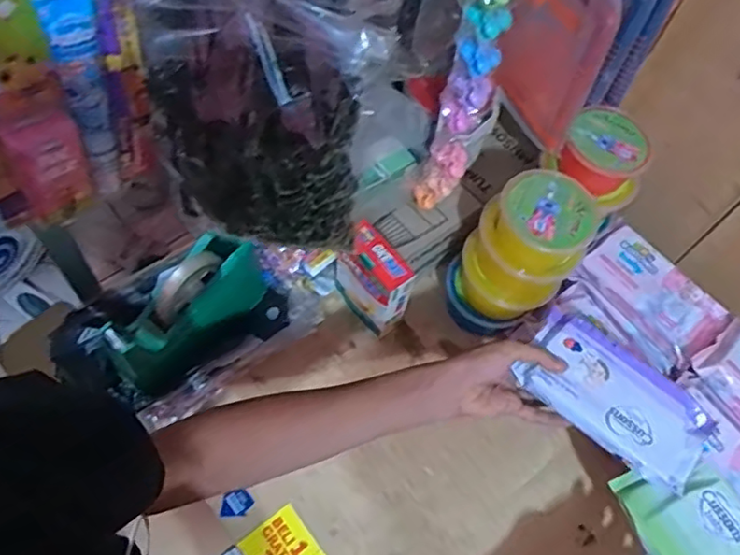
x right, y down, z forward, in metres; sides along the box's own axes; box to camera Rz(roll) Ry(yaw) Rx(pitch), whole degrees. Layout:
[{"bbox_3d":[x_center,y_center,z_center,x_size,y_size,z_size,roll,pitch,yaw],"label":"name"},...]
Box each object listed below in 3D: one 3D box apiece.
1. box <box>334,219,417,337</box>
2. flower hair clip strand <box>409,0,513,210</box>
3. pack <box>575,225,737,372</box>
[{"bbox_3d":[0.003,0.005,0.715,0.046,0.146,0.096,-32,68,-19],"label":"box"},{"bbox_3d":[0.099,-0.203,0.564,0.048,0.356,0.076,21,63,8],"label":"flower hair clip strand"},{"bbox_3d":[0.340,0.018,0.713,0.098,0.037,0.164,-35,69,-20],"label":"pack"}]

